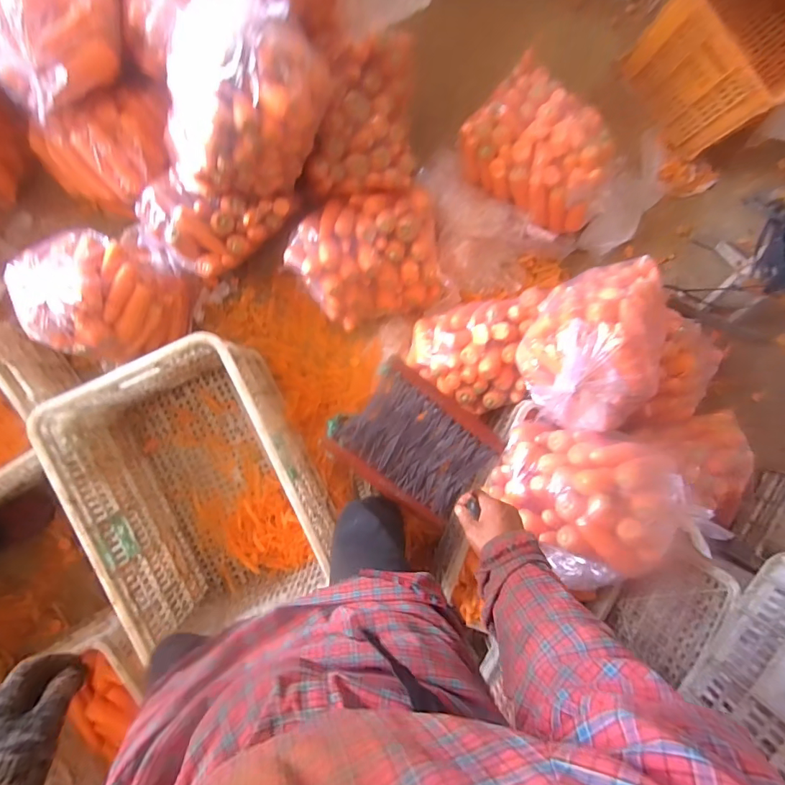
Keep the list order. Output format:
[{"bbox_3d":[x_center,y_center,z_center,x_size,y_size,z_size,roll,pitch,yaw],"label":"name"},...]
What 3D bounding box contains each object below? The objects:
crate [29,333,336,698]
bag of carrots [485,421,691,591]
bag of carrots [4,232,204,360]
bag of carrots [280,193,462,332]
[{"bbox_3d":[-0.425,0.223,1.008,0.427,0.289,0.588,-23,94,-2],"label":"crate"},{"bbox_3d":[0.348,0.205,0.830,0.264,0.190,0.263,10,92,-4],"label":"bag of carrots"},{"bbox_3d":[-0.630,-0.201,0.976,0.270,0.257,0.259,25,91,-4],"label":"bag of carrots"},{"bbox_3d":[-0.053,-0.323,1.056,0.374,0.149,0.292,-18,93,-2],"label":"bag of carrots"}]

